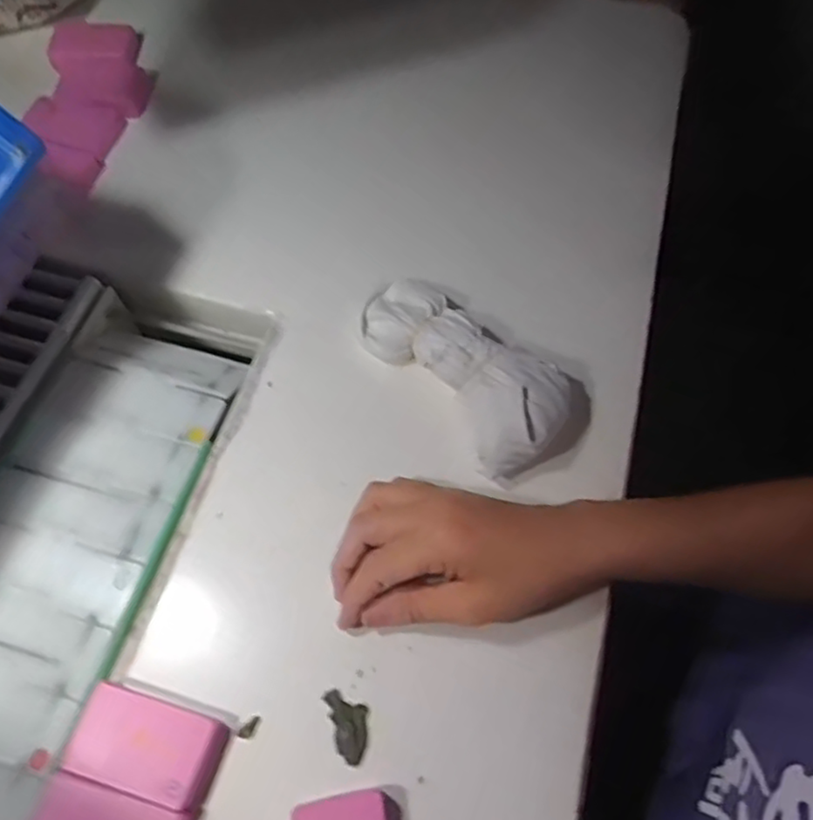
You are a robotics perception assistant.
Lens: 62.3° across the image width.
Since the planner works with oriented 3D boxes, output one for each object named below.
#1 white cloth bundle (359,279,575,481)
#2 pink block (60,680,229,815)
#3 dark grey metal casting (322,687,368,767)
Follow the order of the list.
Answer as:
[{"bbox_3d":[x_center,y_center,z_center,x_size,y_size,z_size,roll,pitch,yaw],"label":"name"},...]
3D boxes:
[{"bbox_3d":[0.034,-0.028,0.436,0.154,0.044,0.082,40,69,16],"label":"white cloth bundle"},{"bbox_3d":[-0.133,0.172,0.346,0.072,0.017,0.043,17,64,7],"label":"pink block"},{"bbox_3d":[-0.030,0.167,0.359,0.020,0.006,0.038,-17,65,-10],"label":"dark grey metal casting"}]

